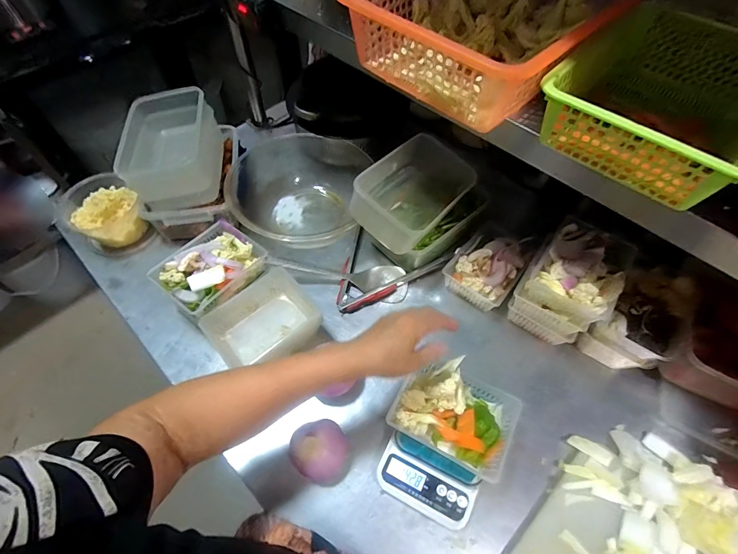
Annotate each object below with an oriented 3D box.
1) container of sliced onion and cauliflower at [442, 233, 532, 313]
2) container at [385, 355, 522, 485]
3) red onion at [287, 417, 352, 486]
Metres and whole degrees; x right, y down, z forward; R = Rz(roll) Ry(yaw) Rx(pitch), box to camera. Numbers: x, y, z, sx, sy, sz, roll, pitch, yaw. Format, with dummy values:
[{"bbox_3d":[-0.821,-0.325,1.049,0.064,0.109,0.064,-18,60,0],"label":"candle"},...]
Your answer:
[{"bbox_3d":[0.222,-0.021,0.694,0.116,0.061,0.153,33,64,18],"label":"container of sliced onion and cauliflower"},{"bbox_3d":[0.118,0.176,0.489,0.151,0.067,0.119,25,62,14],"label":"container"},{"bbox_3d":[-0.065,0.244,0.506,0.074,0.071,0.072,0,59,0],"label":"red onion"}]

